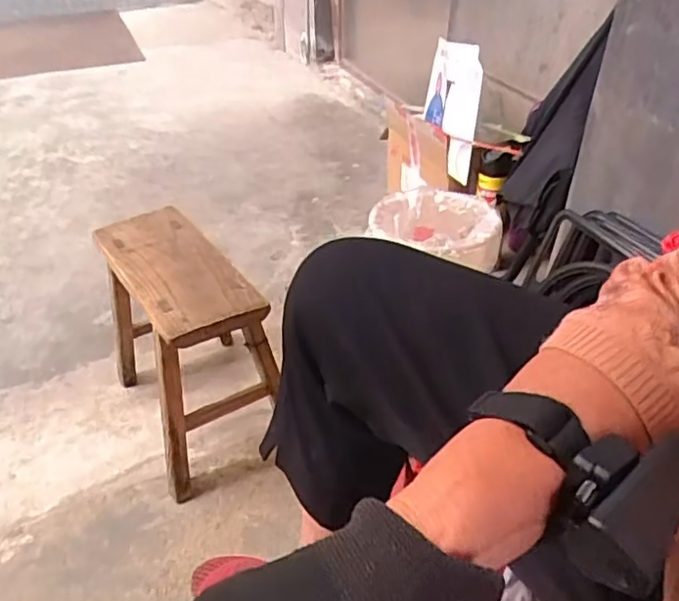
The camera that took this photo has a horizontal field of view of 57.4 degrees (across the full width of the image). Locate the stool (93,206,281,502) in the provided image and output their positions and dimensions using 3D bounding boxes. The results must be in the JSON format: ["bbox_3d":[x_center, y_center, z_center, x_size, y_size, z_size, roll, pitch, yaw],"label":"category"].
[{"bbox_3d":[-0.249,0.066,0.991,0.199,0.306,0.353,-22,43,-26],"label":"stool"}]

